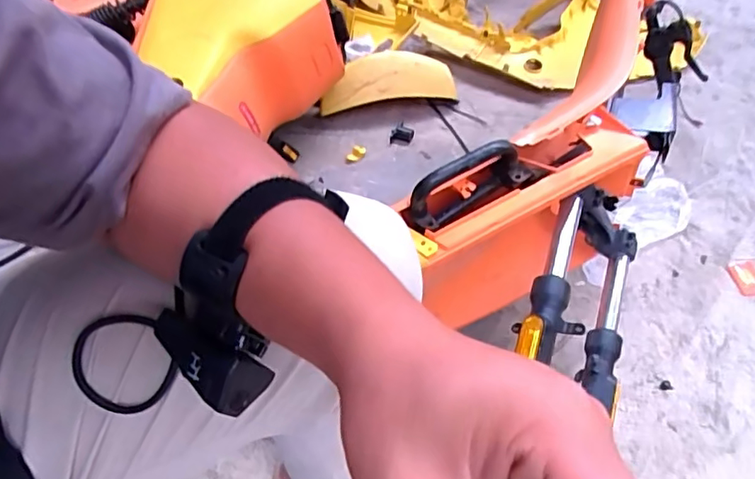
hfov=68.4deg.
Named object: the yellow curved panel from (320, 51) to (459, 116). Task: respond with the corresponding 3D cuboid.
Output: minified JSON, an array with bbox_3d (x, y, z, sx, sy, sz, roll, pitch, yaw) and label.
[{"bbox_3d":[0.021,-0.350,1.240,0.308,0.115,0.082,-14,51,-10],"label":"yellow curved panel"}]

